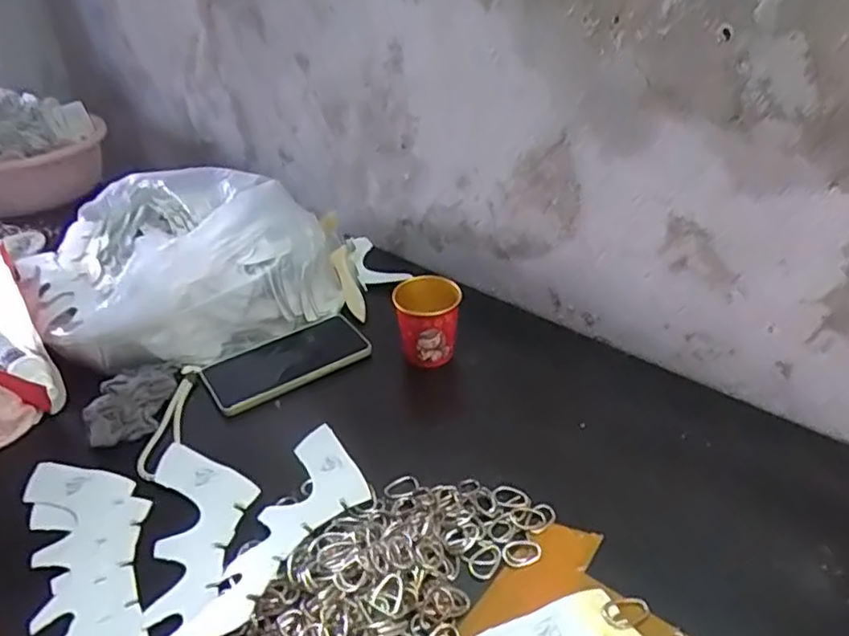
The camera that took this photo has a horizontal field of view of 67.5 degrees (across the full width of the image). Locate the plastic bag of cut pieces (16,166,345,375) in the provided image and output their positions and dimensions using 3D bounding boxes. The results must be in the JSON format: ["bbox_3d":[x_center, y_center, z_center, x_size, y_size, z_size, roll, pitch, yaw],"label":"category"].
[{"bbox_3d":[-0.279,-0.067,0.735,0.309,0.135,0.250,-19,38,-20],"label":"plastic bag of cut pieces"}]

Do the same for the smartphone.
[{"bbox_3d":[-0.145,0.047,0.672,0.165,0.015,0.083,-24,40,-26],"label":"smartphone"}]

